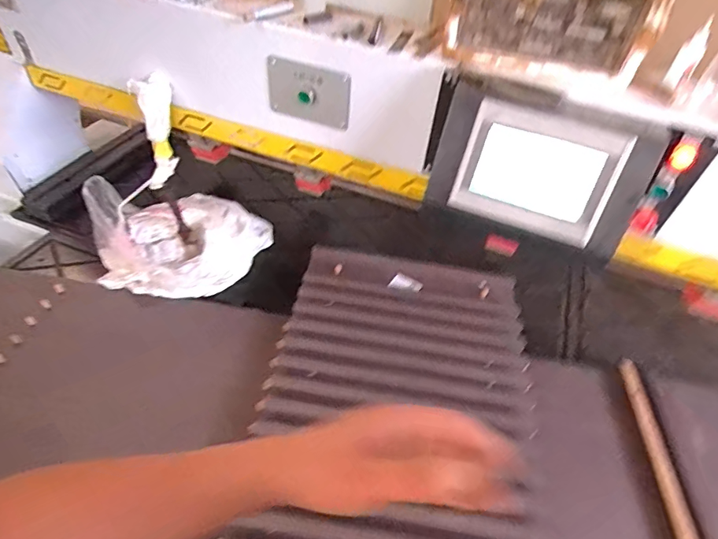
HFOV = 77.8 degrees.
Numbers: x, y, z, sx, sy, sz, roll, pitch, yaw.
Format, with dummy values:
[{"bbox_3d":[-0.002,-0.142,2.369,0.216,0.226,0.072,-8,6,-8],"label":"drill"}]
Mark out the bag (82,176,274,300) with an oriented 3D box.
[{"bbox_3d":[-0.386,-0.063,0.953,0.372,0.098,0.256,-1,48,-5],"label":"bag"}]

